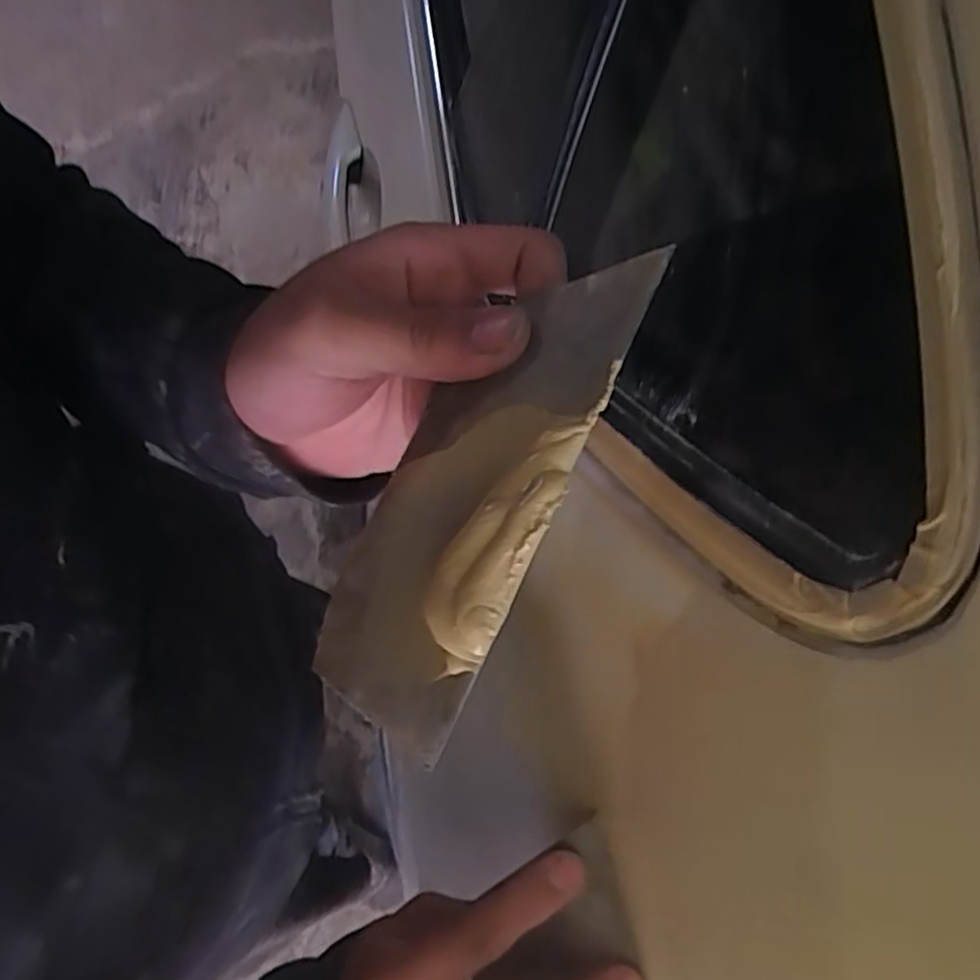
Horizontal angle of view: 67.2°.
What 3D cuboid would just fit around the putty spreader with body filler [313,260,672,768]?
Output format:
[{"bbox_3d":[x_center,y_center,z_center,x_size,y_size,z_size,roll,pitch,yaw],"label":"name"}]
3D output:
[{"bbox_3d":[-0.008,-0.003,0.209,0.073,0.010,0.138,14,76,52],"label":"putty spreader with body filler"}]

